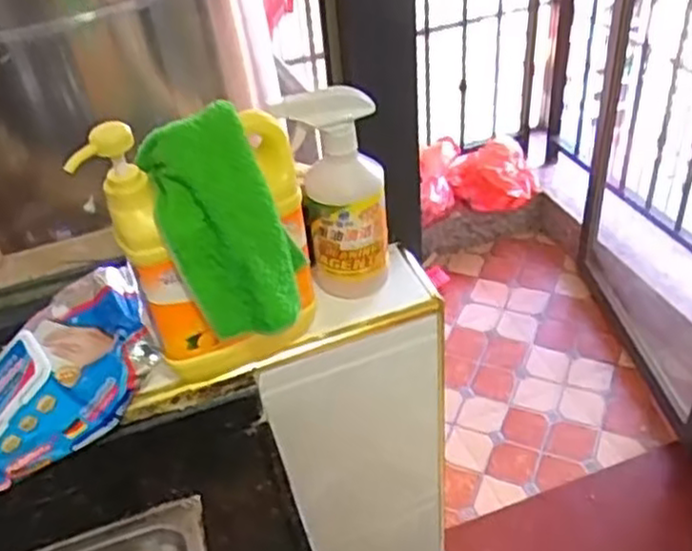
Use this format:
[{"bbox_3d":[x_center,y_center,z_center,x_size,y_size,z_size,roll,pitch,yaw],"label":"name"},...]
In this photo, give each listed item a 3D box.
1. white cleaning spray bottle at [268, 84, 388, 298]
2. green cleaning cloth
[{"bbox_3d":[-0.007,-0.072,0.697,0.085,0.203,0.056,-2,40,5],"label":"white cleaning spray bottle"},{"bbox_3d":[-0.093,-0.039,0.575,0.094,0.175,0.059,-27,19,-23],"label":"green cleaning cloth"}]

